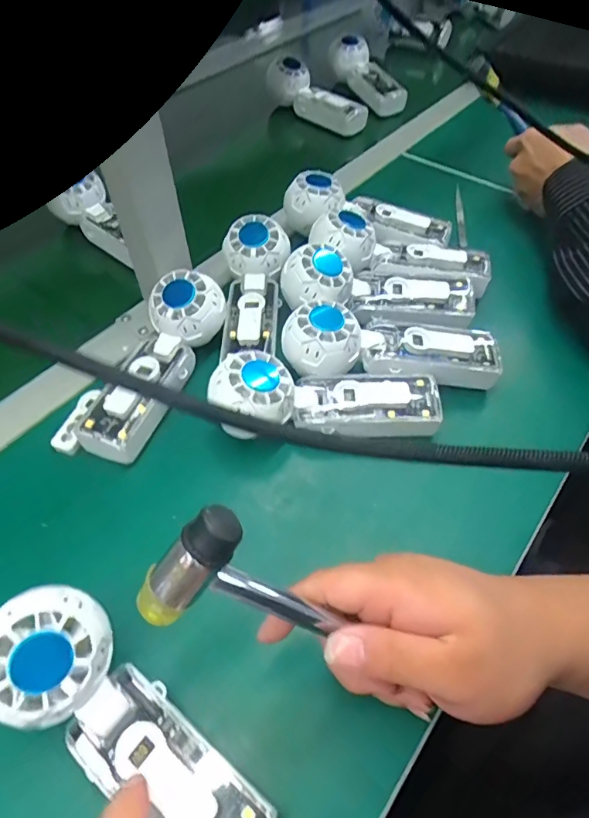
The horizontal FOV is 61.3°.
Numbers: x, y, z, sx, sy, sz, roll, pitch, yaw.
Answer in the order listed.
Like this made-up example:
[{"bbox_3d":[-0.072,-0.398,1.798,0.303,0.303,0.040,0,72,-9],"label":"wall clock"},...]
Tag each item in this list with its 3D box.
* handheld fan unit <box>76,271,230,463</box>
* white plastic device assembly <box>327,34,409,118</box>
[{"bbox_3d":[-0.116,-0.039,0.404,0.067,0.039,0.168,19,67,13],"label":"handheld fan unit"},{"bbox_3d":[0.114,-0.521,0.780,0.042,0.076,0.195,-19,55,-15],"label":"white plastic device assembly"}]

